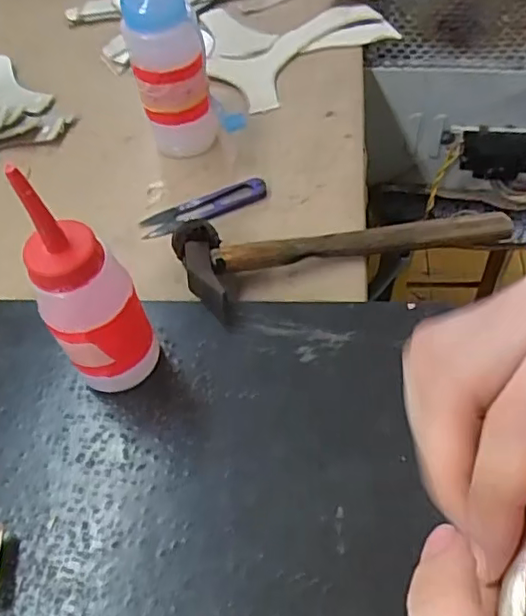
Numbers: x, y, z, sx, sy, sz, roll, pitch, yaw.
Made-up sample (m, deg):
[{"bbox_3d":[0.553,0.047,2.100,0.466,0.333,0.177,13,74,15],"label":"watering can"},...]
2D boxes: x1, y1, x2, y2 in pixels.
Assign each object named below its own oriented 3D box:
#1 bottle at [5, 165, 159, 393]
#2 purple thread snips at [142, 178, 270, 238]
[{"bbox_3d":[-0.091,-0.005,0.322,0.047,0.146,0.041,-28,58,-16],"label":"bottle"},{"bbox_3d":[-0.047,-0.081,0.487,0.100,0.014,0.026,-19,56,-10],"label":"purple thread snips"}]

